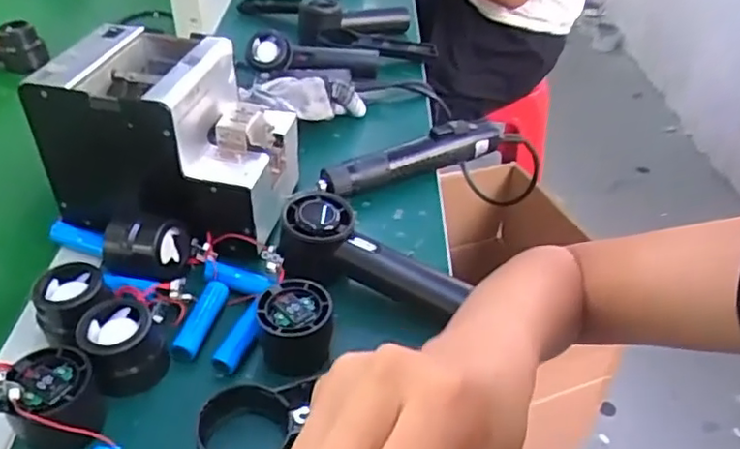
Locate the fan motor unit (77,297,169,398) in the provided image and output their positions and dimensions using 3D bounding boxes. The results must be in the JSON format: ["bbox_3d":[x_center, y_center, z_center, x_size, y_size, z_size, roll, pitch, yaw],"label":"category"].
[{"bbox_3d":[-0.169,0.085,0.434,0.052,0.046,0.050,1,39,-1],"label":"fan motor unit"}]

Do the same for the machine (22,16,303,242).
[{"bbox_3d":[-0.169,-0.073,0.552,0.175,0.152,0.125,11,39,10],"label":"machine"}]

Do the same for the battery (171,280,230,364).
[{"bbox_3d":[-0.127,0.071,0.474,0.018,0.014,0.070,10,39,10],"label":"battery"}]

